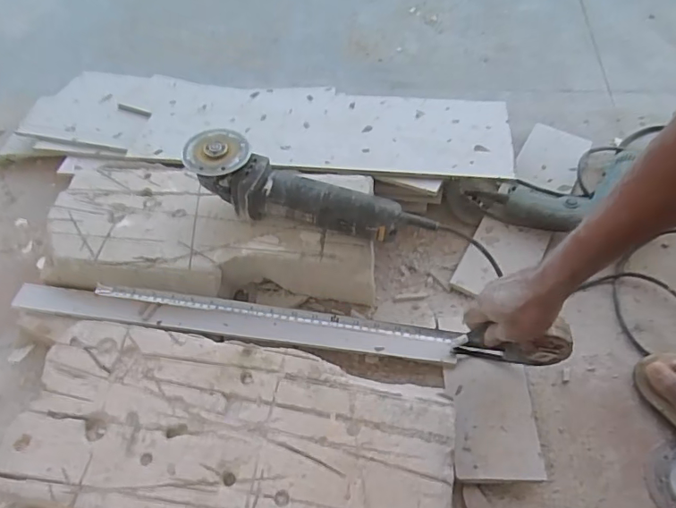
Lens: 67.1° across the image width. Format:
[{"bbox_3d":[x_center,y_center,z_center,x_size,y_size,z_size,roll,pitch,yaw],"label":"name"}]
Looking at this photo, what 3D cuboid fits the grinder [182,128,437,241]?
[{"bbox_3d":[-0.044,-0.069,0.650,0.320,0.103,0.079,19,57,16],"label":"grinder"}]

